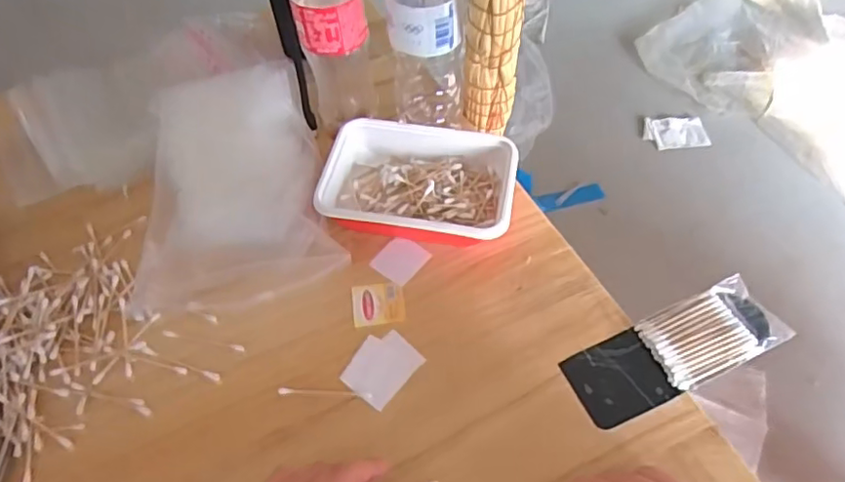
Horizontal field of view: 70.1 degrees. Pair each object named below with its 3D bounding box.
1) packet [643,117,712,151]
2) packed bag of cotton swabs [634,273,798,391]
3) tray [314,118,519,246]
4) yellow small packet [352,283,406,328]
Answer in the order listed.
[{"bbox_3d":[0.523,-0.223,1.242,0.124,0.009,0.075,0,68,10],"label":"packet"},{"bbox_3d":[0.221,0.068,0.461,0.100,0.013,0.060,-22,56,-12],"label":"packed bag of cotton swabs"},{"bbox_3d":[-0.001,-0.054,0.546,0.165,0.043,0.116,8,55,10],"label":"tray"},{"bbox_3d":[-0.037,0.053,0.507,0.043,0.004,0.039,-8,54,-2],"label":"yellow small packet"}]

